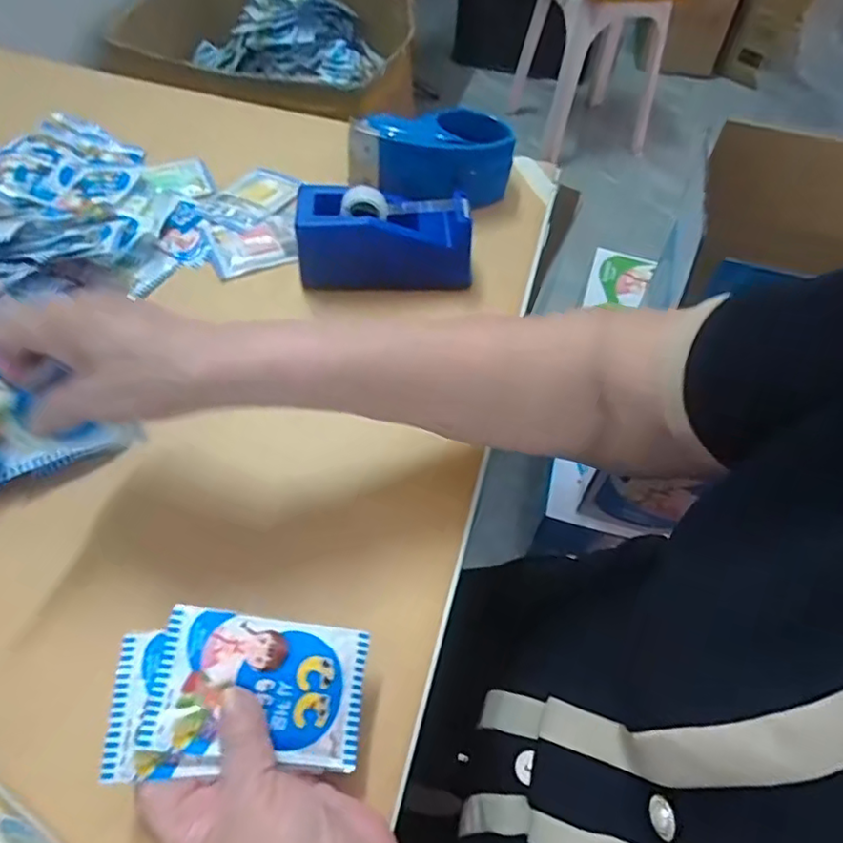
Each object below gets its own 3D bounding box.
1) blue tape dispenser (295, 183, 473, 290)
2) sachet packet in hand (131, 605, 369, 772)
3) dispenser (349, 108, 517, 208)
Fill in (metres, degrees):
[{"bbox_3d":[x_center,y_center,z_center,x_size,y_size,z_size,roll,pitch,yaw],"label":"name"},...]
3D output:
[{"bbox_3d":[-0.031,-0.159,0.526,0.147,0.067,0.051,1,55,-3],"label":"blue tape dispenser"},{"bbox_3d":[-0.081,0.134,0.310,0.104,0.007,0.065,12,66,-9],"label":"sachet packet in hand"},{"bbox_3d":[0.010,-0.261,0.600,0.153,0.062,0.071,-11,56,-11],"label":"dispenser"}]

